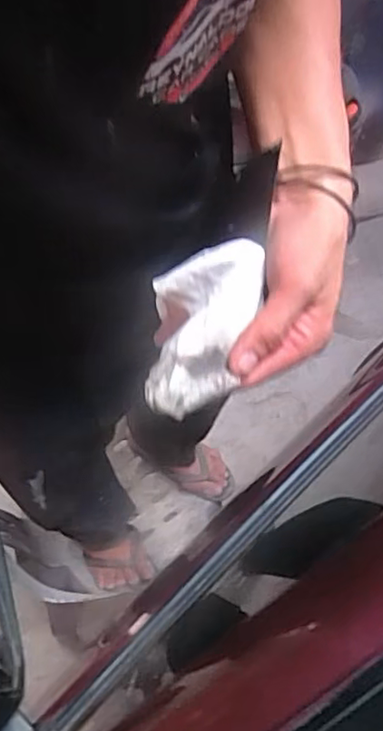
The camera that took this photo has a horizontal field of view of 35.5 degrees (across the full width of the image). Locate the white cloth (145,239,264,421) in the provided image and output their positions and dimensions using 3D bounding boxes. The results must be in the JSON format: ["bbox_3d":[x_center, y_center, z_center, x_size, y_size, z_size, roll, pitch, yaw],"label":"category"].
[{"bbox_3d":[0.009,-0.026,0.384,0.069,0.042,0.122,1,60,-1],"label":"white cloth"}]

